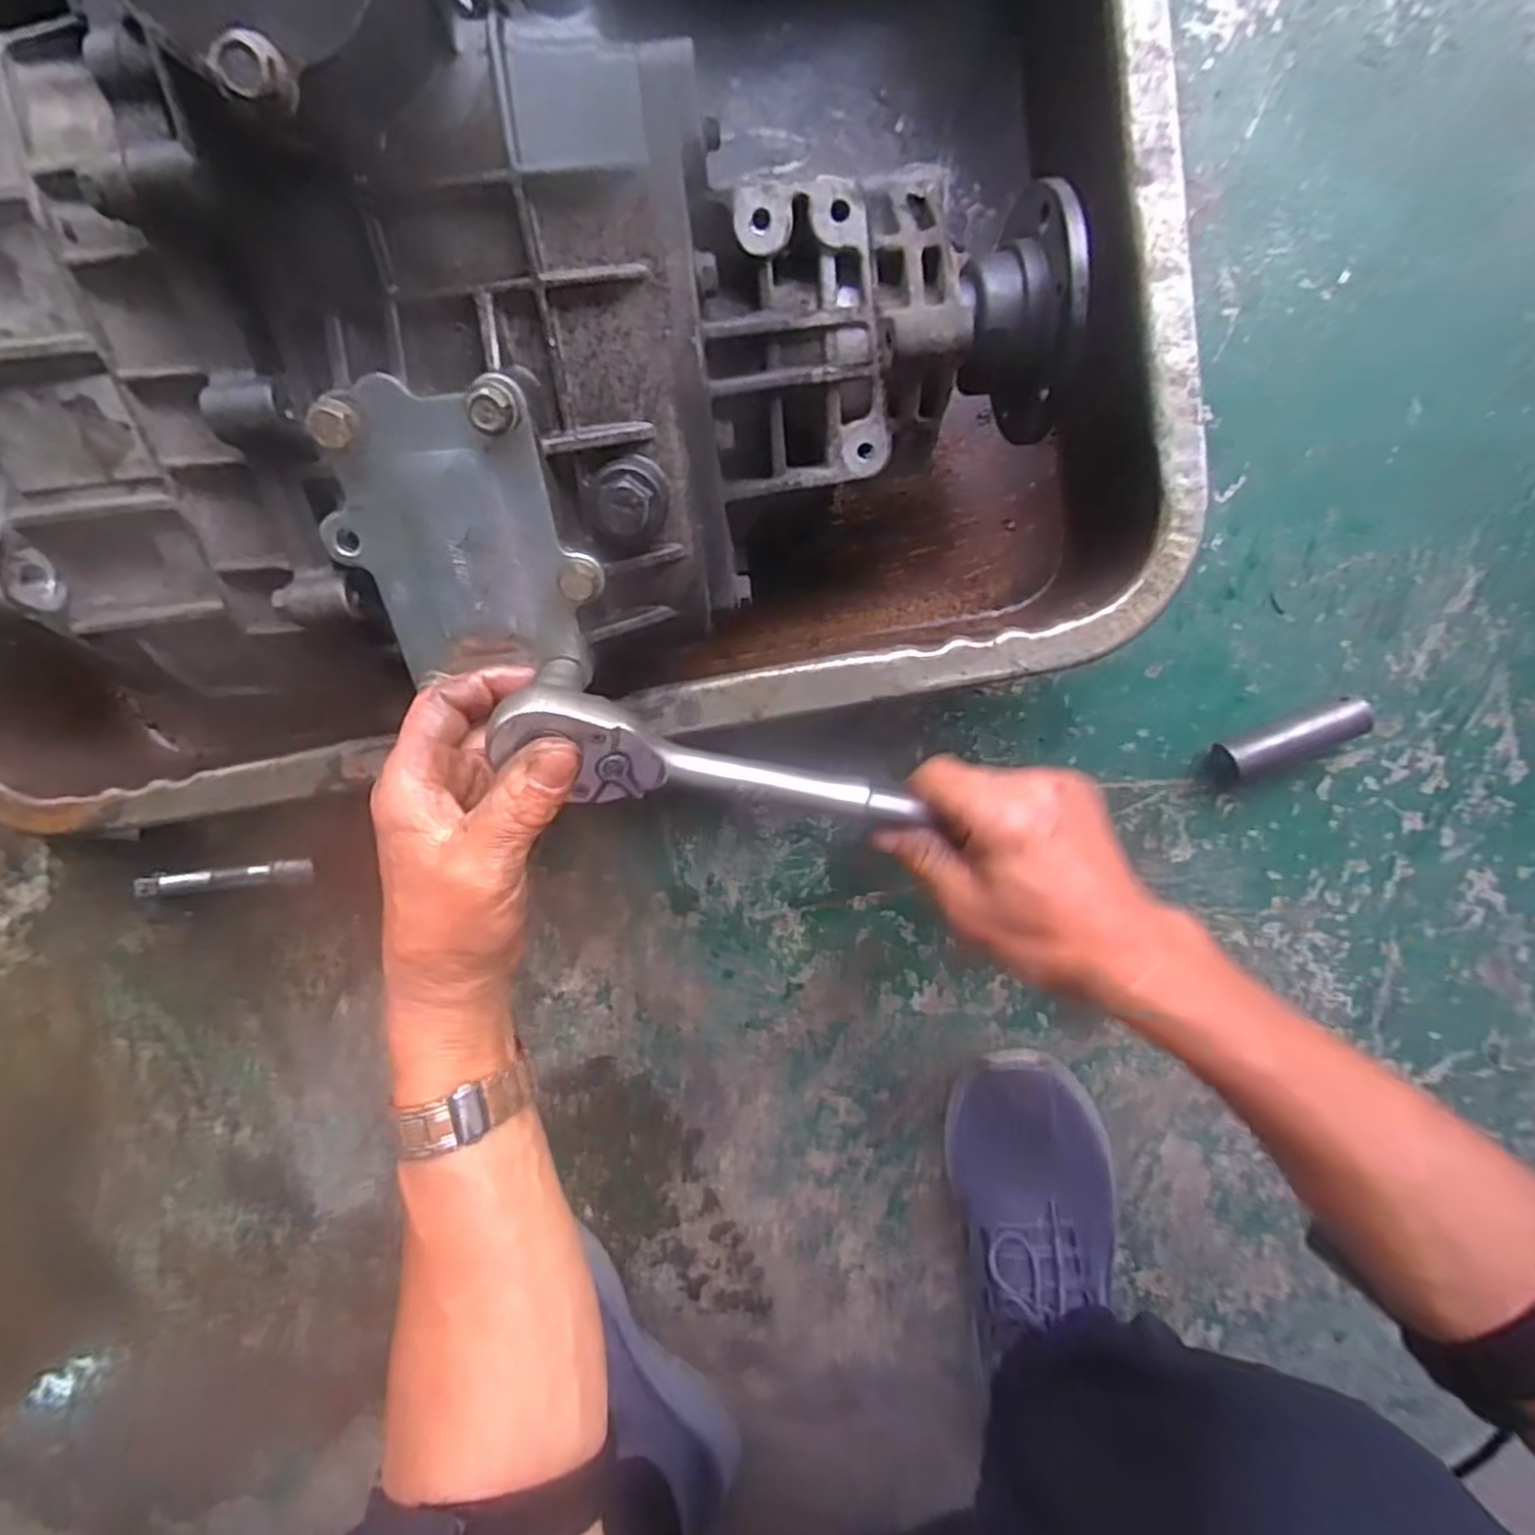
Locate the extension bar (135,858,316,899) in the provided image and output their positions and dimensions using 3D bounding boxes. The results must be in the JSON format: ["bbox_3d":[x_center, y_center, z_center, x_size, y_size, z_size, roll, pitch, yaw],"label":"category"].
[{"bbox_3d":[-0.347,0.071,0.470,0.119,0.014,0.016,-6,99,2],"label":"extension bar"}]

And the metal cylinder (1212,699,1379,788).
[{"bbox_3d":[0.308,-0.013,0.430,0.084,0.020,0.027,-24,98,17],"label":"metal cylinder"}]

